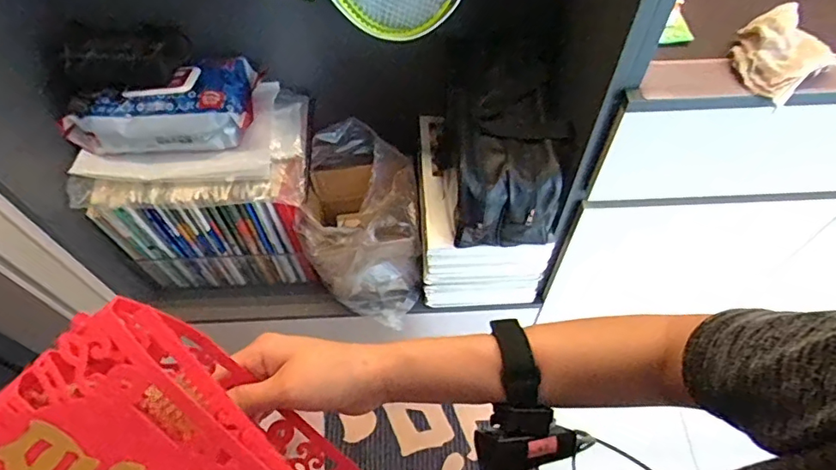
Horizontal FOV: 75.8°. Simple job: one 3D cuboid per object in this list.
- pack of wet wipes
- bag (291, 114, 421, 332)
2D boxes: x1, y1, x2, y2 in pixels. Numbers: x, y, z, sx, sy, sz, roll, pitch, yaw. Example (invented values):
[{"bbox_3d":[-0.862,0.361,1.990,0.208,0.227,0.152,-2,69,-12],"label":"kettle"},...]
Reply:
[{"bbox_3d":[-0.406,-0.207,0.861,0.286,0.081,0.137,-6,53,0],"label":"pack of wet wipes"},{"bbox_3d":[-0.102,-0.022,1.004,0.199,0.316,0.230,-4,53,1],"label":"bag"}]

